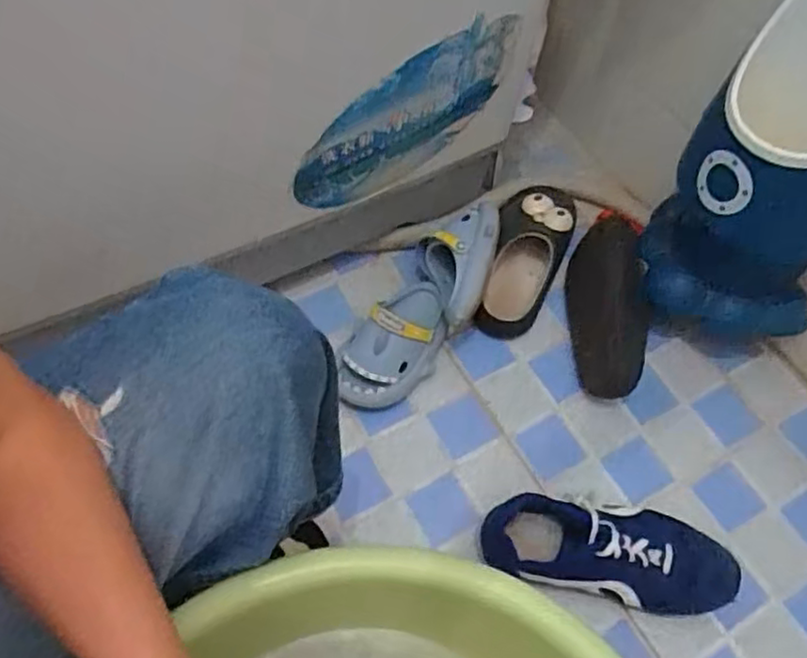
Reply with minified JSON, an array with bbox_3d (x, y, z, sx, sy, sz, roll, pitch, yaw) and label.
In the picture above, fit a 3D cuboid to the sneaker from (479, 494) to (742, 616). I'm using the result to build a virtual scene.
[{"bbox_3d":[0.217,0.235,0.715,0.261,0.073,0.099,10,57,1],"label":"sneaker"}]

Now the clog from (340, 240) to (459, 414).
[{"bbox_3d":[0.003,0.002,0.829,0.092,0.086,0.219,28,59,13],"label":"clog"}]

